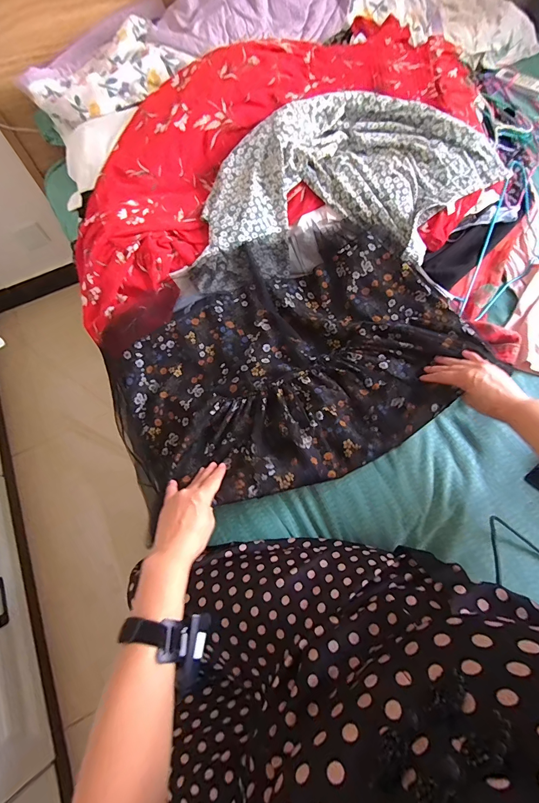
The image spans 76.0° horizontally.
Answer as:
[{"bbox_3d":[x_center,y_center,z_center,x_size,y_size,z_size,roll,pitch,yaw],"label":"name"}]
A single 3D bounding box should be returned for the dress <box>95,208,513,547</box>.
[{"bbox_3d":[0.026,-0.083,0.630,0.612,0.110,0.464,-23,67,-8],"label":"dress"}]

